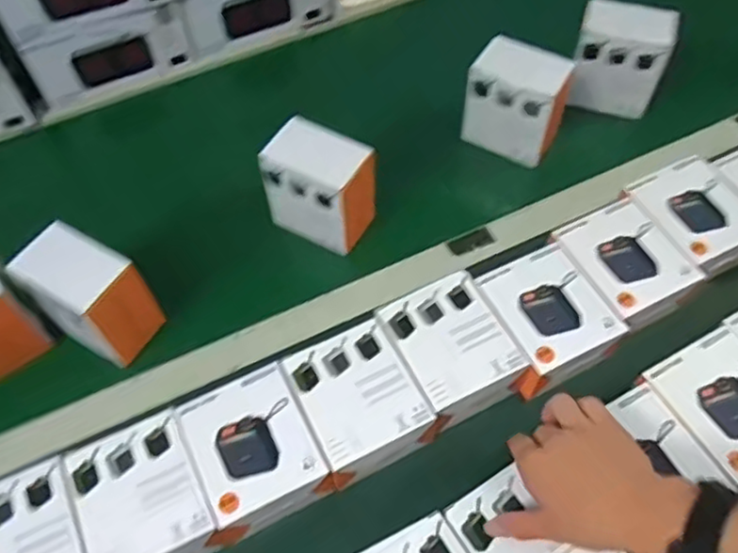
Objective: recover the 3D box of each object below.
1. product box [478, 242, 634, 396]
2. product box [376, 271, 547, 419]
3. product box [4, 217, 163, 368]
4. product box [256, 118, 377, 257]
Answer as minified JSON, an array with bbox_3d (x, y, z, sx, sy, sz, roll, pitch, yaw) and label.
[{"bbox_3d":[0.164,0.039,0.633,0.106,0.045,0.116,-27,62,-13],"label":"product box"},{"bbox_3d":[0.079,0.067,0.621,0.103,0.048,0.123,-26,62,-12],"label":"product box"},{"bbox_3d":[-0.262,0.019,0.637,0.112,0.097,0.075,29,65,18],"label":"product box"},{"bbox_3d":[-0.048,-0.094,0.698,0.105,0.107,0.072,25,64,16],"label":"product box"}]

